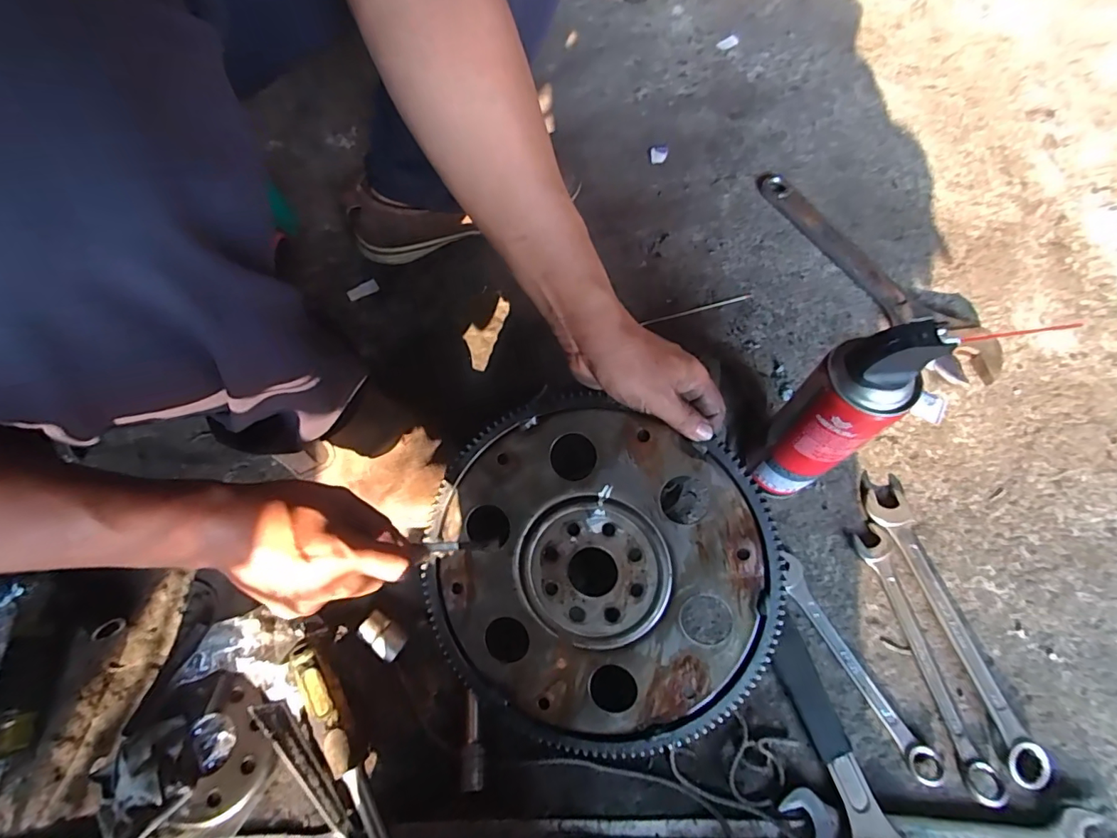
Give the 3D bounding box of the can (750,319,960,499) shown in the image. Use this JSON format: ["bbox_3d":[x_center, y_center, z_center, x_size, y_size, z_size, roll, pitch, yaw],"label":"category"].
[{"bbox_3d":[0.212,0.008,0.411,0.055,0.243,0.060,1,66,-2],"label":"can"}]

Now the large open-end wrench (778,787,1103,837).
[{"bbox_3d":[0.305,0.325,0.391,0.249,0.011,0.048,4,66,-1],"label":"large open-end wrench"}]

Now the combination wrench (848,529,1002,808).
[{"bbox_3d":[0.322,0.206,0.446,0.033,0.011,0.219,-11,67,-7],"label":"combination wrench"}]

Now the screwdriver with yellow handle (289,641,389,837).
[{"bbox_3d":[-0.165,0.272,0.396,0.031,0.036,0.198,-30,71,-14],"label":"screwdriver with yellow handle"}]

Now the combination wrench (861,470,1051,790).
[{"bbox_3d":[0.350,0.176,0.457,0.044,0.011,0.266,-10,67,-7],"label":"combination wrench"}]

